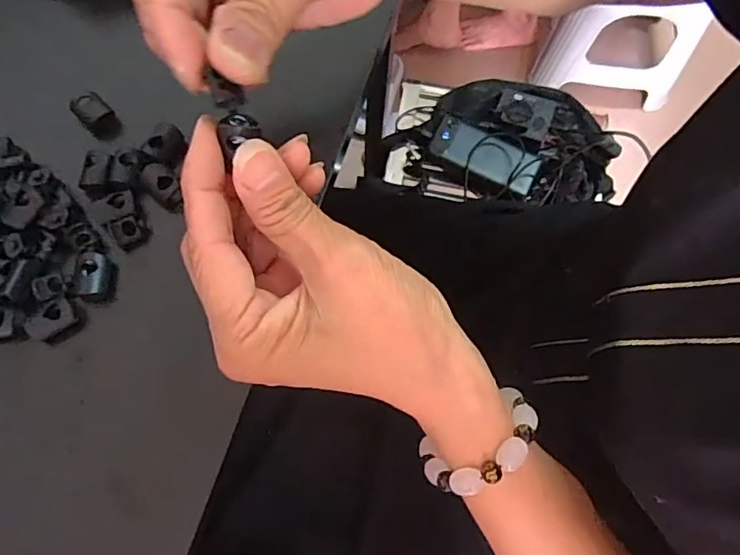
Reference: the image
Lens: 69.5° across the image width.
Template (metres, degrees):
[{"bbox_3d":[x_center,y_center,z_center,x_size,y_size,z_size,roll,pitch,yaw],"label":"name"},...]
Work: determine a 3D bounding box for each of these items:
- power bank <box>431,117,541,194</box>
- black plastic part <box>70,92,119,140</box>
[{"bbox_3d":[0.161,-0.171,0.757,0.148,0.023,0.067,25,96,6],"label":"power bank"},{"bbox_3d":[-0.141,-0.083,0.275,0.016,0.014,0.020,-39,77,-14],"label":"black plastic part"}]

